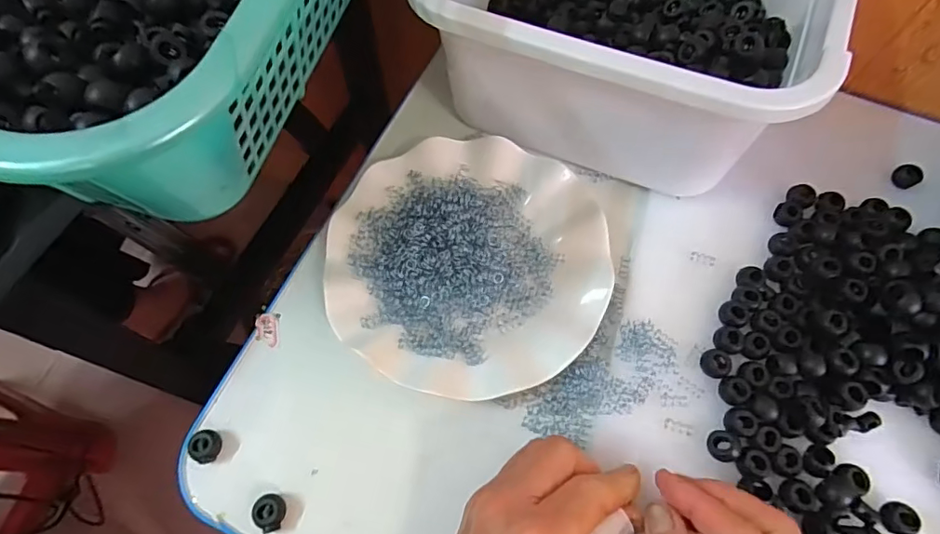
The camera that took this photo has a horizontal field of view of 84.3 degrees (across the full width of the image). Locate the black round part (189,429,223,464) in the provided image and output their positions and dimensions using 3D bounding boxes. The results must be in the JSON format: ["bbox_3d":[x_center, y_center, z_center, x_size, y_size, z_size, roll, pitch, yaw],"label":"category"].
[{"bbox_3d":[-0.154,0.105,0.304,0.014,0.010,0.018,8,66,3],"label":"black round part"}]

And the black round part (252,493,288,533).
[{"bbox_3d":[-0.112,0.138,0.291,0.016,0.008,0.019,12,66,4],"label":"black round part"}]

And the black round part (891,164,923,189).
[{"bbox_3d":[0.320,-0.067,0.379,0.016,0.011,0.016,0,66,-1],"label":"black round part"}]

